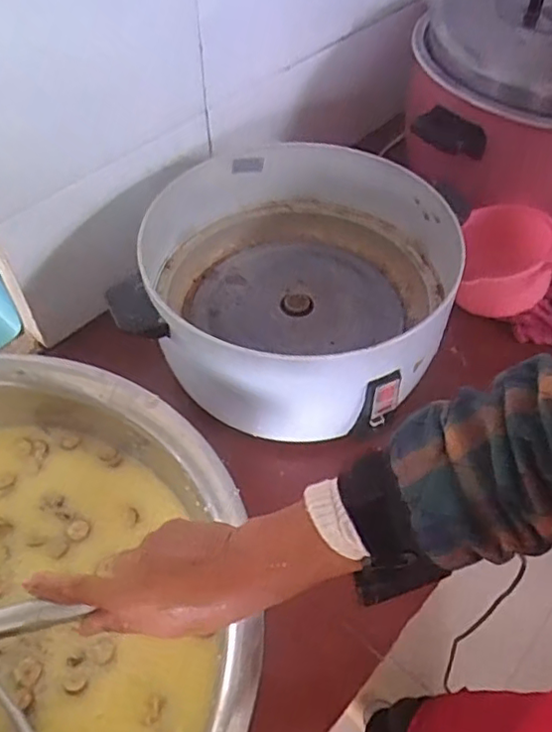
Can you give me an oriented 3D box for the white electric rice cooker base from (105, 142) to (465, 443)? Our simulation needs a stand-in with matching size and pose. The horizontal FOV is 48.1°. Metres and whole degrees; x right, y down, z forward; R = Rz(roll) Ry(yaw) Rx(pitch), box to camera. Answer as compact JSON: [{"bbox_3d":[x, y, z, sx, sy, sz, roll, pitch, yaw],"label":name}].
[{"bbox_3d":[0.021,-0.113,0.858,0.434,0.174,0.409,4,52,3],"label":"white electric rice cooker base"}]

